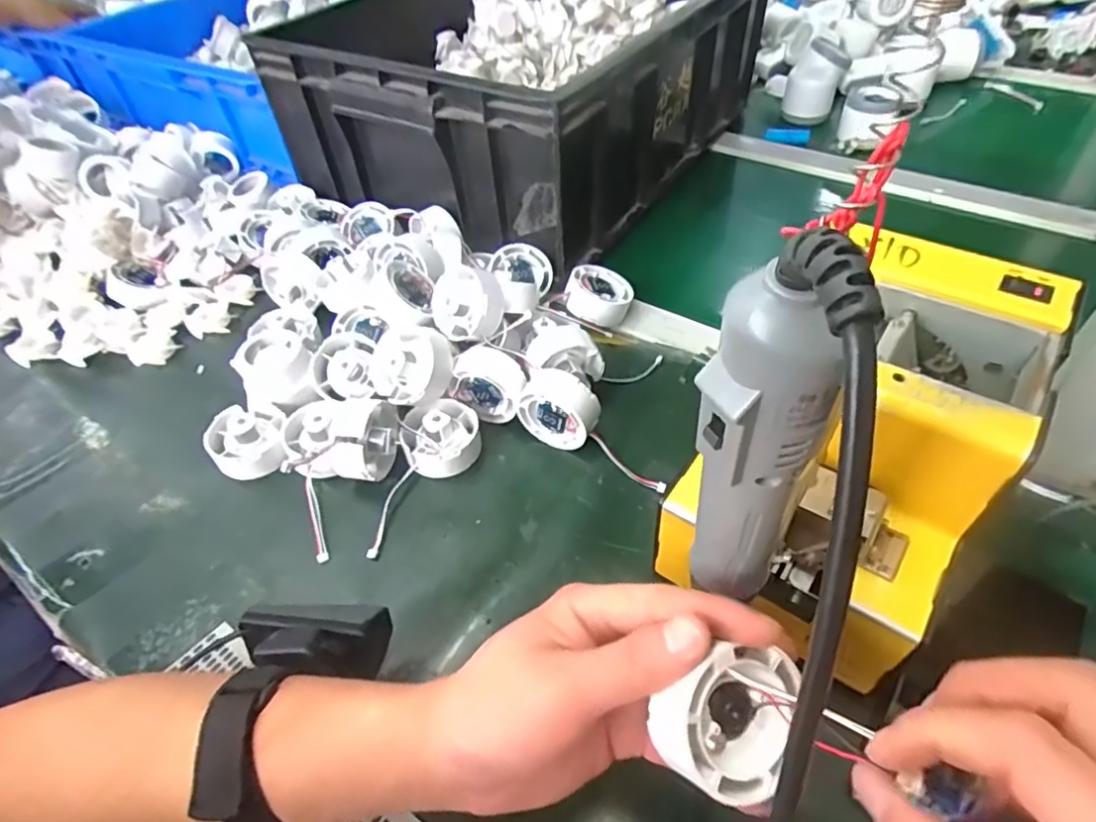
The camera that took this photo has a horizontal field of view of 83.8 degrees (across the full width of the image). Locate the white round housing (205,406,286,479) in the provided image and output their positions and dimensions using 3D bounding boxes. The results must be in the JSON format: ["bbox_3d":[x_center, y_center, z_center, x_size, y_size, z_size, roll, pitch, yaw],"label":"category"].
[{"bbox_3d":[-0.215,0.025,0.441,0.053,0.030,0.053,-27,52,-18],"label":"white round housing"}]

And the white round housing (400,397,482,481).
[{"bbox_3d":[-0.076,0.018,0.434,0.053,0.033,0.053,-2,48,3],"label":"white round housing"}]

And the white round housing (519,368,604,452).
[{"bbox_3d":[0.008,0.000,0.426,0.052,0.049,0.026,24,55,23],"label":"white round housing"}]

